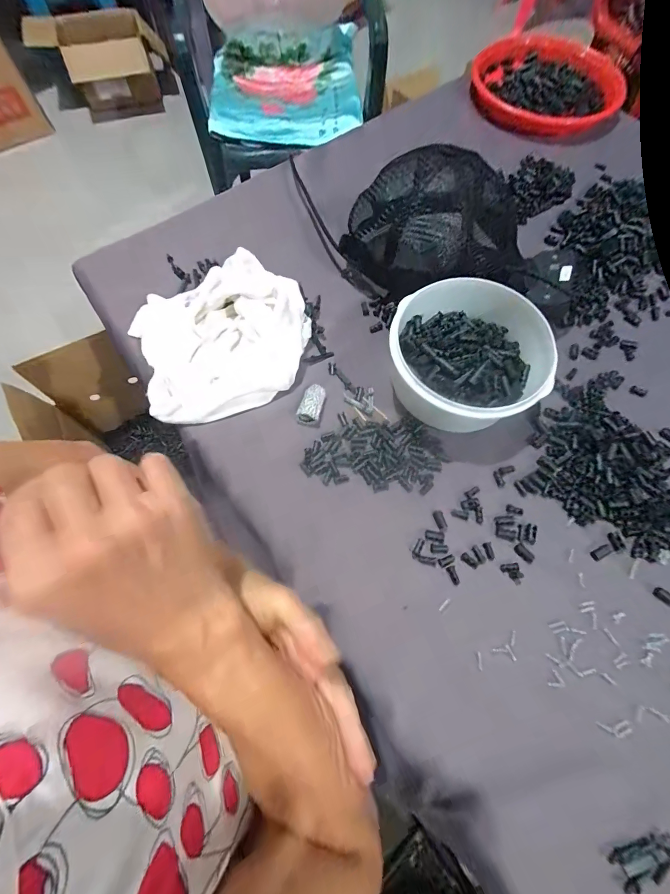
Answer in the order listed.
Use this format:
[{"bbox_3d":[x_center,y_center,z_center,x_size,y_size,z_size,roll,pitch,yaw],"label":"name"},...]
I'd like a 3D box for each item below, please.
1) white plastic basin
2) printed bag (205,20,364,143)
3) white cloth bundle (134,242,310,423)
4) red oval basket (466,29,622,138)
[{"bbox_3d":[0.142,-0.091,0.381,0.168,0.075,0.156,5,69,1],"label":"white plastic basin"},{"bbox_3d":[-0.123,-0.890,0.858,0.357,0.107,0.253,-3,70,-2],"label":"printed bag"},{"bbox_3d":[-0.131,-0.130,0.402,0.198,0.062,0.169,-19,71,-8],"label":"white cloth bundle"},{"bbox_3d":[0.348,-0.601,0.571,0.239,0.045,0.225,18,70,6],"label":"red oval basket"}]

